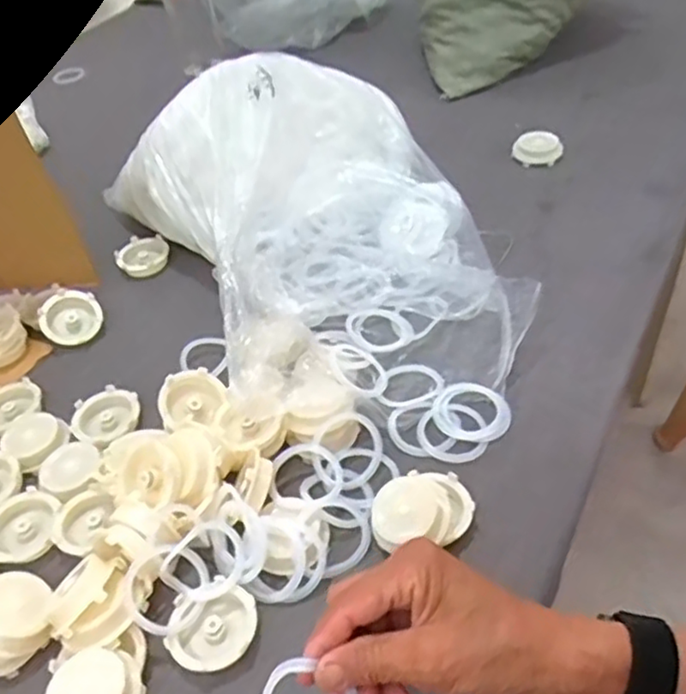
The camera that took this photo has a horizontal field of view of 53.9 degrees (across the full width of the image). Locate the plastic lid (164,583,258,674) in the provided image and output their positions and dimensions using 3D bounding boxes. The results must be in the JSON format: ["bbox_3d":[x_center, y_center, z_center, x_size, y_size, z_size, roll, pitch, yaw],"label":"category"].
[{"bbox_3d":[-0.085,0.186,0.444,0.057,0.013,0.051,-11,45,-3],"label":"plastic lid"}]

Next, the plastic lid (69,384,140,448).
[{"bbox_3d":[-0.209,0.060,0.595,0.059,0.012,0.051,-20,46,-11],"label":"plastic lid"}]

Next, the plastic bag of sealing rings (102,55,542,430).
[{"bbox_3d":[-0.026,-0.129,0.651,0.291,0.132,0.405,-22,46,-13],"label":"plastic bag of sealing rings"}]

